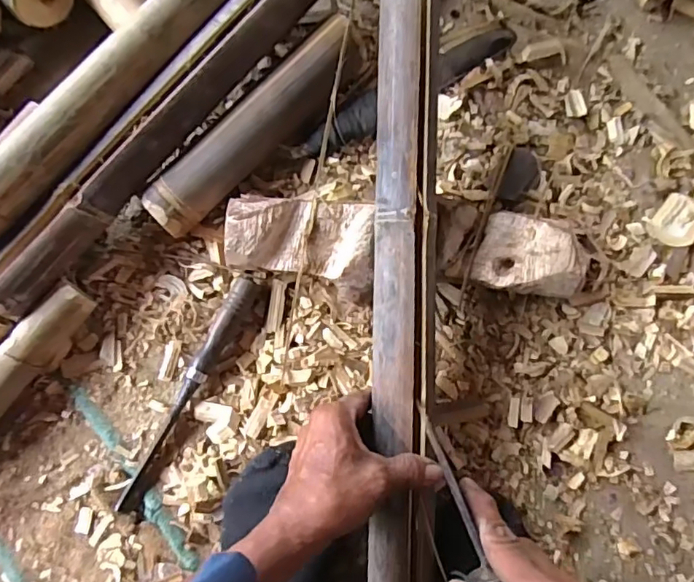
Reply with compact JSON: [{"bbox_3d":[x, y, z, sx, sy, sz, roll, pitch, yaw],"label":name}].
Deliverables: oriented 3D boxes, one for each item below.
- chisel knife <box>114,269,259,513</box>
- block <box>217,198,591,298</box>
[{"bbox_3d":[-0.150,0.096,0.518,0.023,0.020,0.246,26,81,5],"label":"chisel knife"},{"bbox_3d":[0.052,-0.041,0.523,0.327,0.059,0.089,2,80,1],"label":"block"}]

